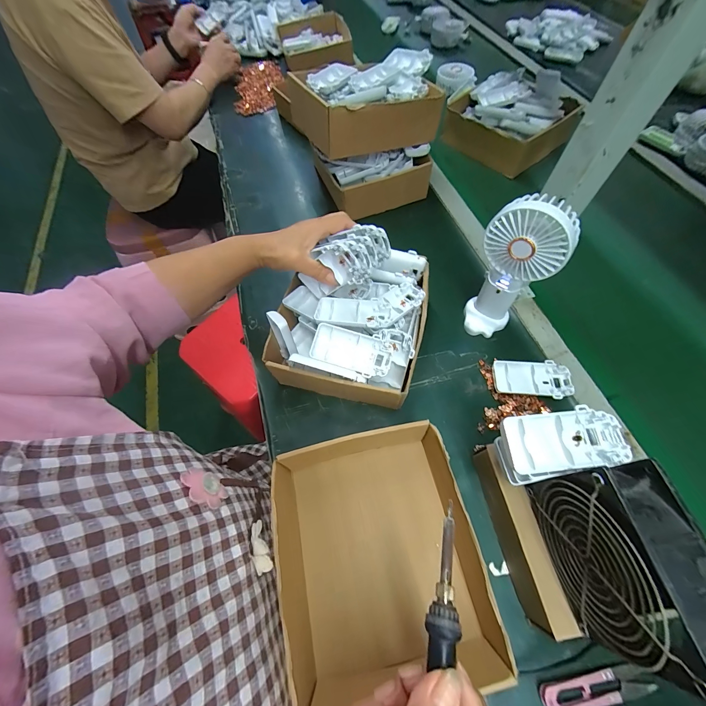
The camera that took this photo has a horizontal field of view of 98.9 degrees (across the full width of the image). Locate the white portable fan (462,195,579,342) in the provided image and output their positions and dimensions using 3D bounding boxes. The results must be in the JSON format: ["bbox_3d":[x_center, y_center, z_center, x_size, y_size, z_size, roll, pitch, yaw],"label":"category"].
[{"bbox_3d":[0.188,-0.092,0.375,0.086,0.188,0.053,39,72,20],"label":"white portable fan"}]

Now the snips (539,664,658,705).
[{"bbox_3d":[0.221,0.306,0.273,0.102,0.011,0.023,-10,64,-2],"label":"snips"}]

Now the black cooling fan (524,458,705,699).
[{"bbox_3d":[0.199,0.153,0.228,0.046,0.114,0.120,-8,63,-1],"label":"black cooling fan"}]

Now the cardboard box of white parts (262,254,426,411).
[{"bbox_3d":[-0.003,-0.045,0.417,0.181,0.090,0.202,12,65,9],"label":"cardboard box of white parts"}]

